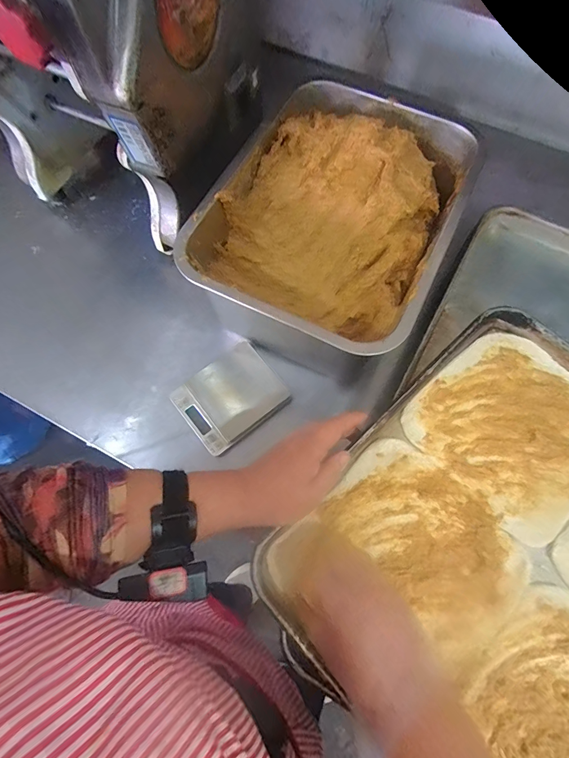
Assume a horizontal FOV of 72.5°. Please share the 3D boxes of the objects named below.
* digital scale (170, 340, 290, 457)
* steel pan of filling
[{"bbox_3d":[-0.069,0.021,0.499,0.125,0.017,0.100,-38,74,-13],"label":"digital scale"},{"bbox_3d":[0.060,-0.198,0.478,0.253,0.091,0.337,23,71,8],"label":"steel pan of filling"}]

